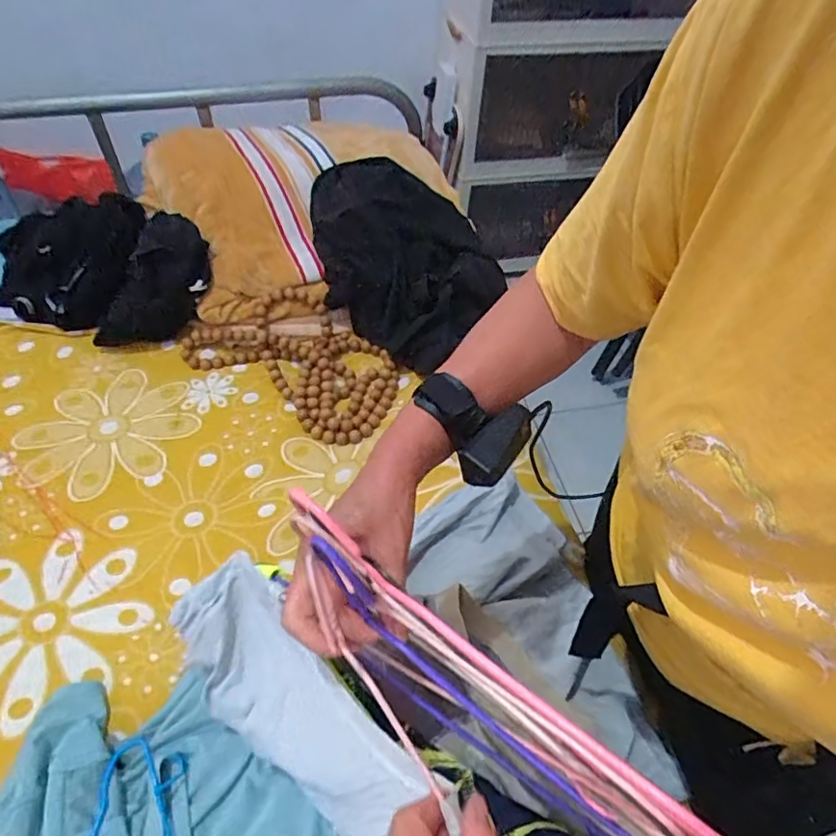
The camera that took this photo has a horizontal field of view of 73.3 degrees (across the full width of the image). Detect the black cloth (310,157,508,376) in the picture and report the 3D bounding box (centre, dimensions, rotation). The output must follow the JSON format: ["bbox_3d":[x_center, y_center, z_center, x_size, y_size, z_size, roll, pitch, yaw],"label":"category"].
[{"bbox_3d":[-0.024,-0.293,1.004,0.386,0.177,0.296,33,56,21],"label":"black cloth"}]

